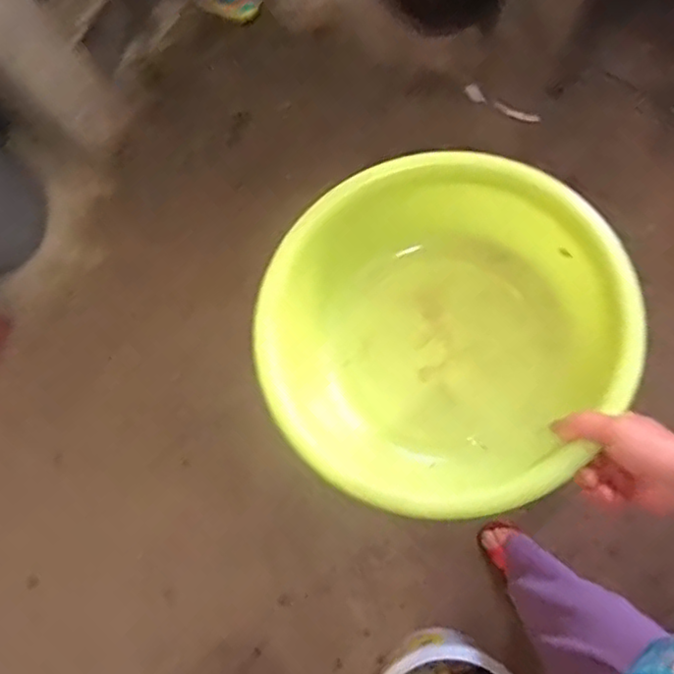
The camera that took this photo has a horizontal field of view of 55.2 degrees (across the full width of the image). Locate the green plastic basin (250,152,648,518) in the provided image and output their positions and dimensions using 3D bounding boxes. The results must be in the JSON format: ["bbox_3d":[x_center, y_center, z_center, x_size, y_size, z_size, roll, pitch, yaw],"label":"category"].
[{"bbox_3d":[0.089,-0.007,0.636,0.312,0.136,0.336,0,76,2],"label":"green plastic basin"}]

